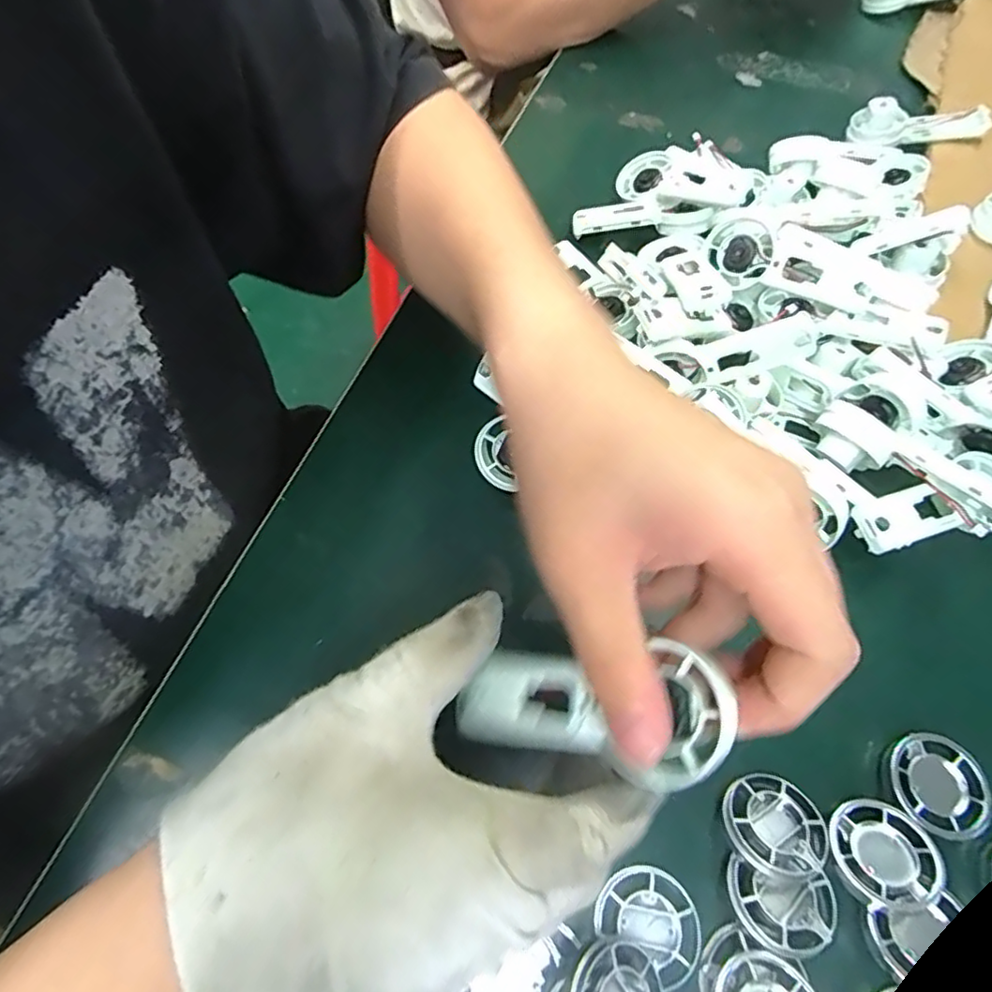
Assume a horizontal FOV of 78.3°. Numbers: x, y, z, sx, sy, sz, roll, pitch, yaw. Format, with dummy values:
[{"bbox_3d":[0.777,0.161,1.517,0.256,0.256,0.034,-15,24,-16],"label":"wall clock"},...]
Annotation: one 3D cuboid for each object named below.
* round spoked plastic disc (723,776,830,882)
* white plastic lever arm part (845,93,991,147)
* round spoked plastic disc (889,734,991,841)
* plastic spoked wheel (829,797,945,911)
[{"bbox_3d":[0.110,0.131,0.241,0.037,0.008,0.038,-17,49,-30],"label":"round spoked plastic disc"},{"bbox_3d":[0.321,-0.282,0.463,0.093,0.027,0.029,6,62,2],"label":"white plastic lever arm part"},{"bbox_3d":[0.184,0.122,0.256,0.038,0.013,0.037,0,62,-1],"label":"round spoked plastic disc"},{"bbox_3d":[0.151,0.138,0.237,0.039,0.009,0.036,10,62,4],"label":"plastic spoked wheel"}]

